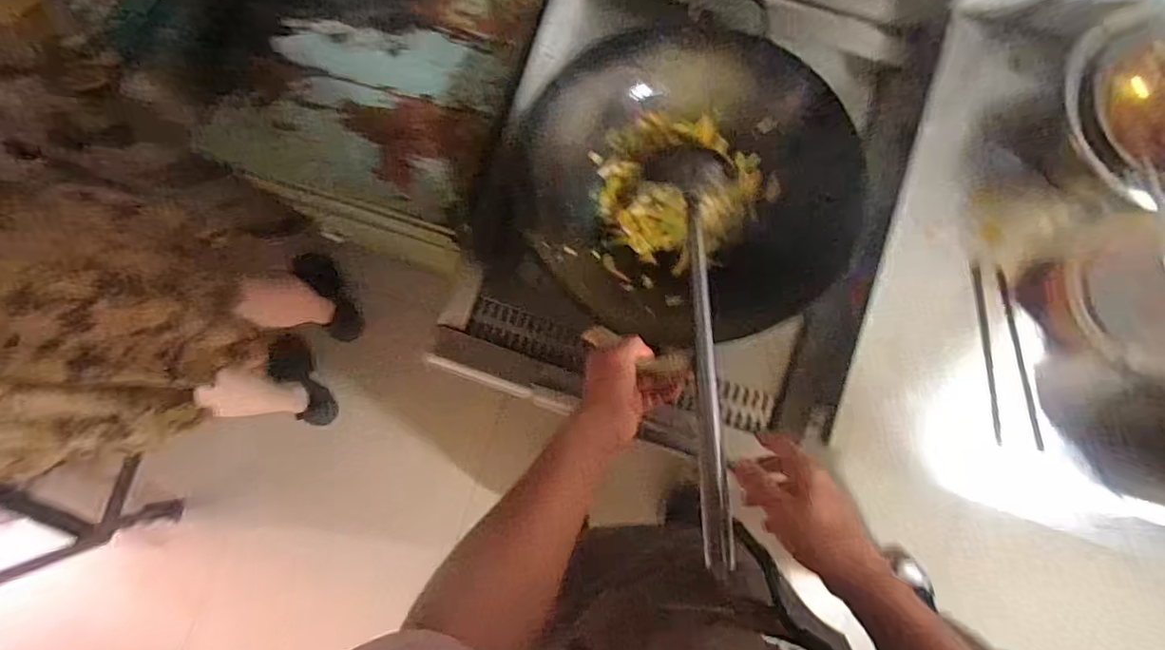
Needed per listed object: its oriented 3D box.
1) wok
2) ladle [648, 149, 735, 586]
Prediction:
[{"bbox_3d":[0.133,-0.187,0.746,0.398,0.119,0.405,-27,85,0],"label":"wok"},{"bbox_3d":[0.139,-0.019,0.649,0.101,0.068,0.549,2,58,3],"label":"ladle"}]

